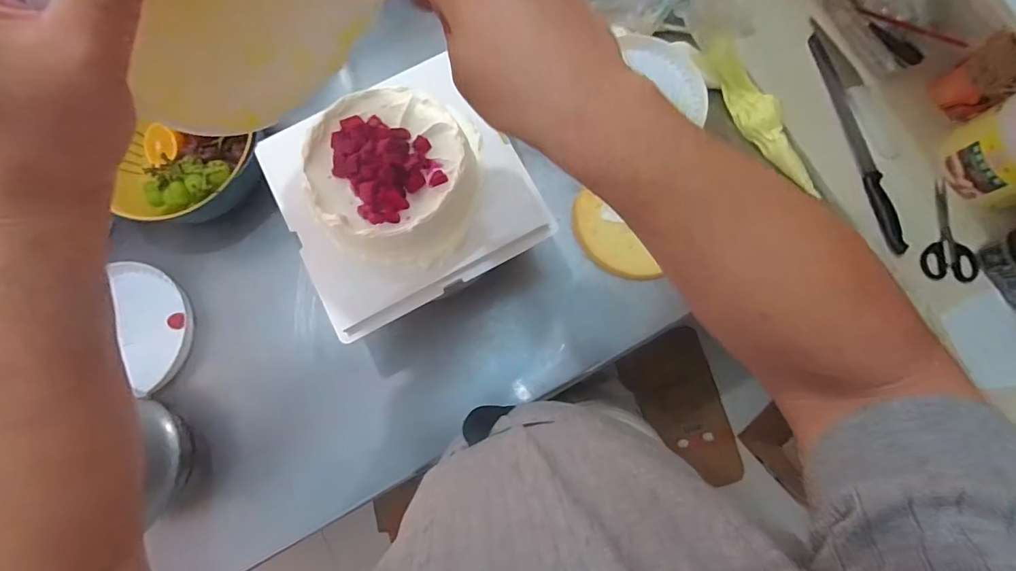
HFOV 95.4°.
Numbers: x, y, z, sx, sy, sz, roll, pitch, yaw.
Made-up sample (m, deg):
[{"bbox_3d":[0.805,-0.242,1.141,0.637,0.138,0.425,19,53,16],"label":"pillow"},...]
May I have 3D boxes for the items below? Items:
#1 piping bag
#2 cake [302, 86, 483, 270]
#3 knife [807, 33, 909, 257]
[{"bbox_3d":[0.380,-0.253,0.693,0.061,0.072,0.277,-36,92,-6],"label":"piping bag"},{"bbox_3d":[-0.130,-0.128,0.529,0.187,0.076,0.193,0,78,1],"label":"cake"},{"bbox_3d":[0.520,-0.219,0.691,0.031,0.013,0.357,-12,78,-1],"label":"knife"}]

